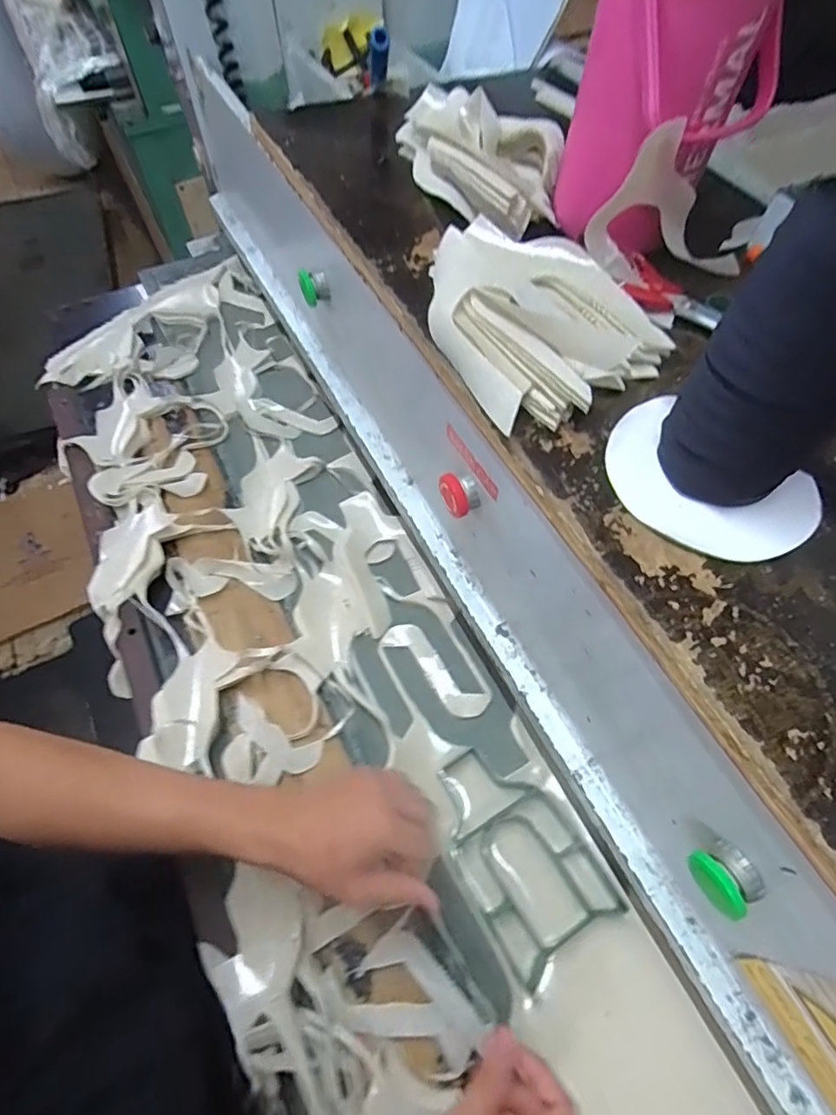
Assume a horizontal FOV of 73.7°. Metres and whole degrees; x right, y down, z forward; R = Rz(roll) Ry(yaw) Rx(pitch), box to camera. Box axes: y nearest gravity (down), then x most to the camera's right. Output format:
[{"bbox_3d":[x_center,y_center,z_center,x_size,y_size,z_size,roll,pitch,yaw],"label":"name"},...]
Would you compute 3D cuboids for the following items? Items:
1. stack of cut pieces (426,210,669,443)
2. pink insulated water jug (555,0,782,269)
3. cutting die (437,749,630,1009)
[{"bbox_3d":[0.091,-0.183,0.417,0.151,0.048,0.176,-20,62,-10],"label":"stack of cut pieces"},{"bbox_3d":[0.181,-0.365,0.417,0.127,0.218,0.114,-33,65,-16],"label":"pink insulated water jug"},{"bbox_3d":[0.091,0.265,0.506,0.111,0.020,0.187,-27,62,-13],"label":"cutting die"}]

